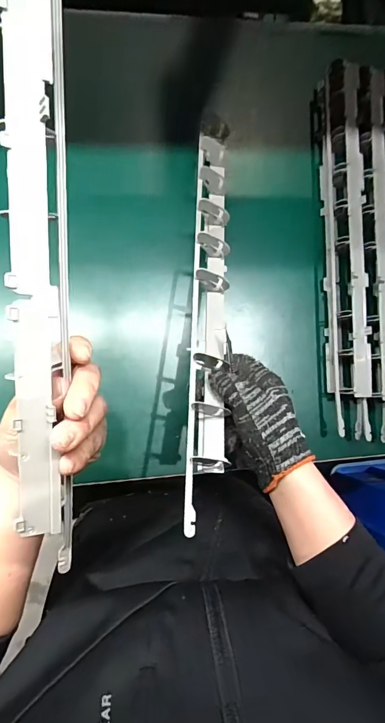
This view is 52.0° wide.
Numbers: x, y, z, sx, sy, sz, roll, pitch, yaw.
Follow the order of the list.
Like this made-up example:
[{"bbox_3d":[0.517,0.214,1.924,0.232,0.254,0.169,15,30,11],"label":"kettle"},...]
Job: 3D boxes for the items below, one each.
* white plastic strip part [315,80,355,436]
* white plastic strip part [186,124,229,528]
[{"bbox_3d":[0.185,-0.143,0.515,0.029,0.047,0.448,0,85,-6],"label":"white plastic strip part"},{"bbox_3d":[0.019,-0.081,0.413,0.038,0.034,0.467,5,66,-5],"label":"white plastic strip part"}]

